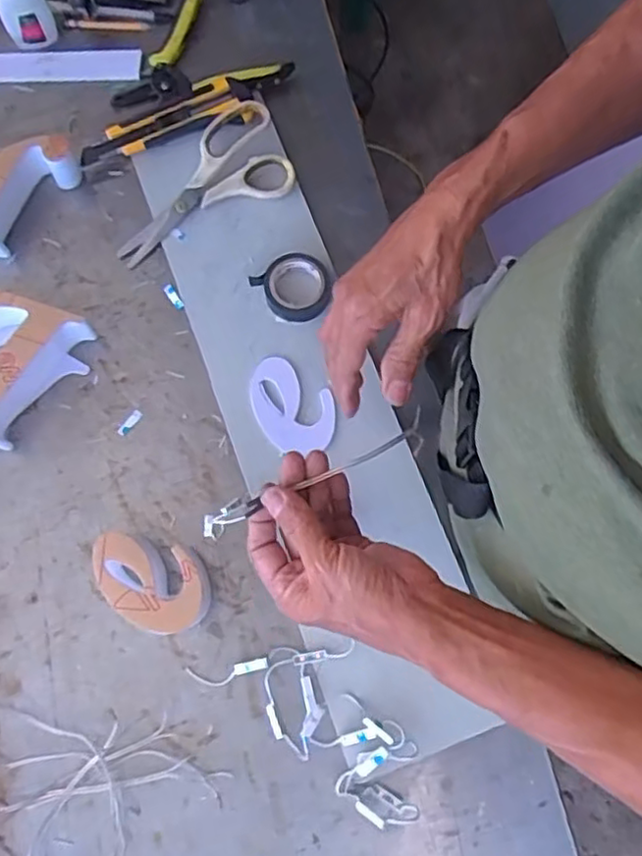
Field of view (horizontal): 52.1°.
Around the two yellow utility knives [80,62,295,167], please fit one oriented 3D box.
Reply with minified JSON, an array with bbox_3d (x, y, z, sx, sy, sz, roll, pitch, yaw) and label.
[{"bbox_3d":[-0.123,-0.297,0.619,0.217,0.027,0.031,-24,78,-6],"label":"two yellow utility knives"}]

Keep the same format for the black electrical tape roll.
[{"bbox_3d":[-0.022,-0.124,0.583,0.059,0.023,0.063,0,77,-1],"label":"black electrical tape roll"}]

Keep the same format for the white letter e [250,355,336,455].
[{"bbox_3d":[-0.027,-0.019,0.564,0.087,0.009,0.062,44,80,9],"label":"white letter e"}]

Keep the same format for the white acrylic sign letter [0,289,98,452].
[{"bbox_3d":[-0.268,-0.042,0.548,0.094,0.047,0.144,25,78,5],"label":"white acrylic sign letter"}]

